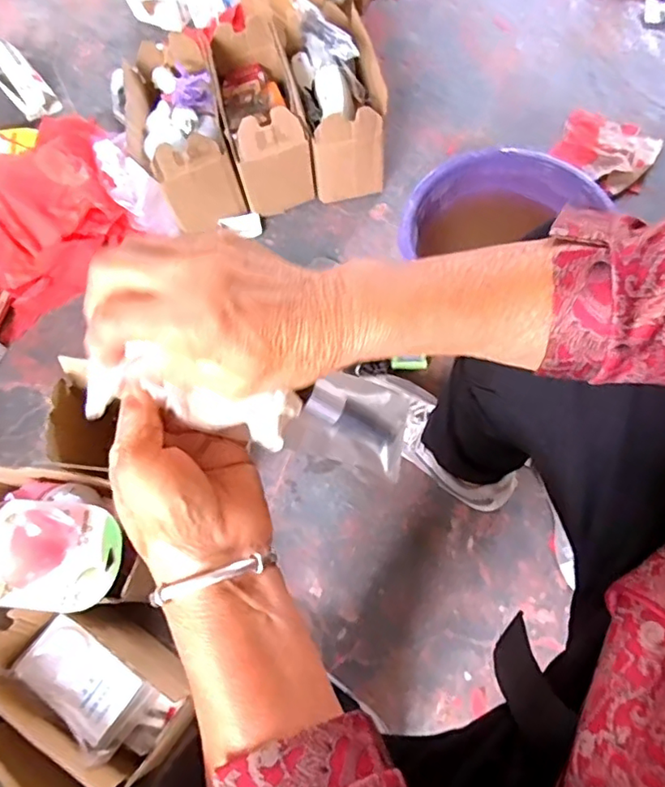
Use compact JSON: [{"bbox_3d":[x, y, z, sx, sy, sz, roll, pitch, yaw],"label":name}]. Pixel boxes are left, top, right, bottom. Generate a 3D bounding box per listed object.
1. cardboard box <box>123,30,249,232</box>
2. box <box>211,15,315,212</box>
[{"bbox_3d":[-0.234,-0.403,0.857,0.137,0.156,0.229,-16,70,-4],"label":"cardboard box"},{"bbox_3d":[-0.114,-0.423,0.873,0.112,0.174,0.213,-18,70,-4],"label":"box"}]

